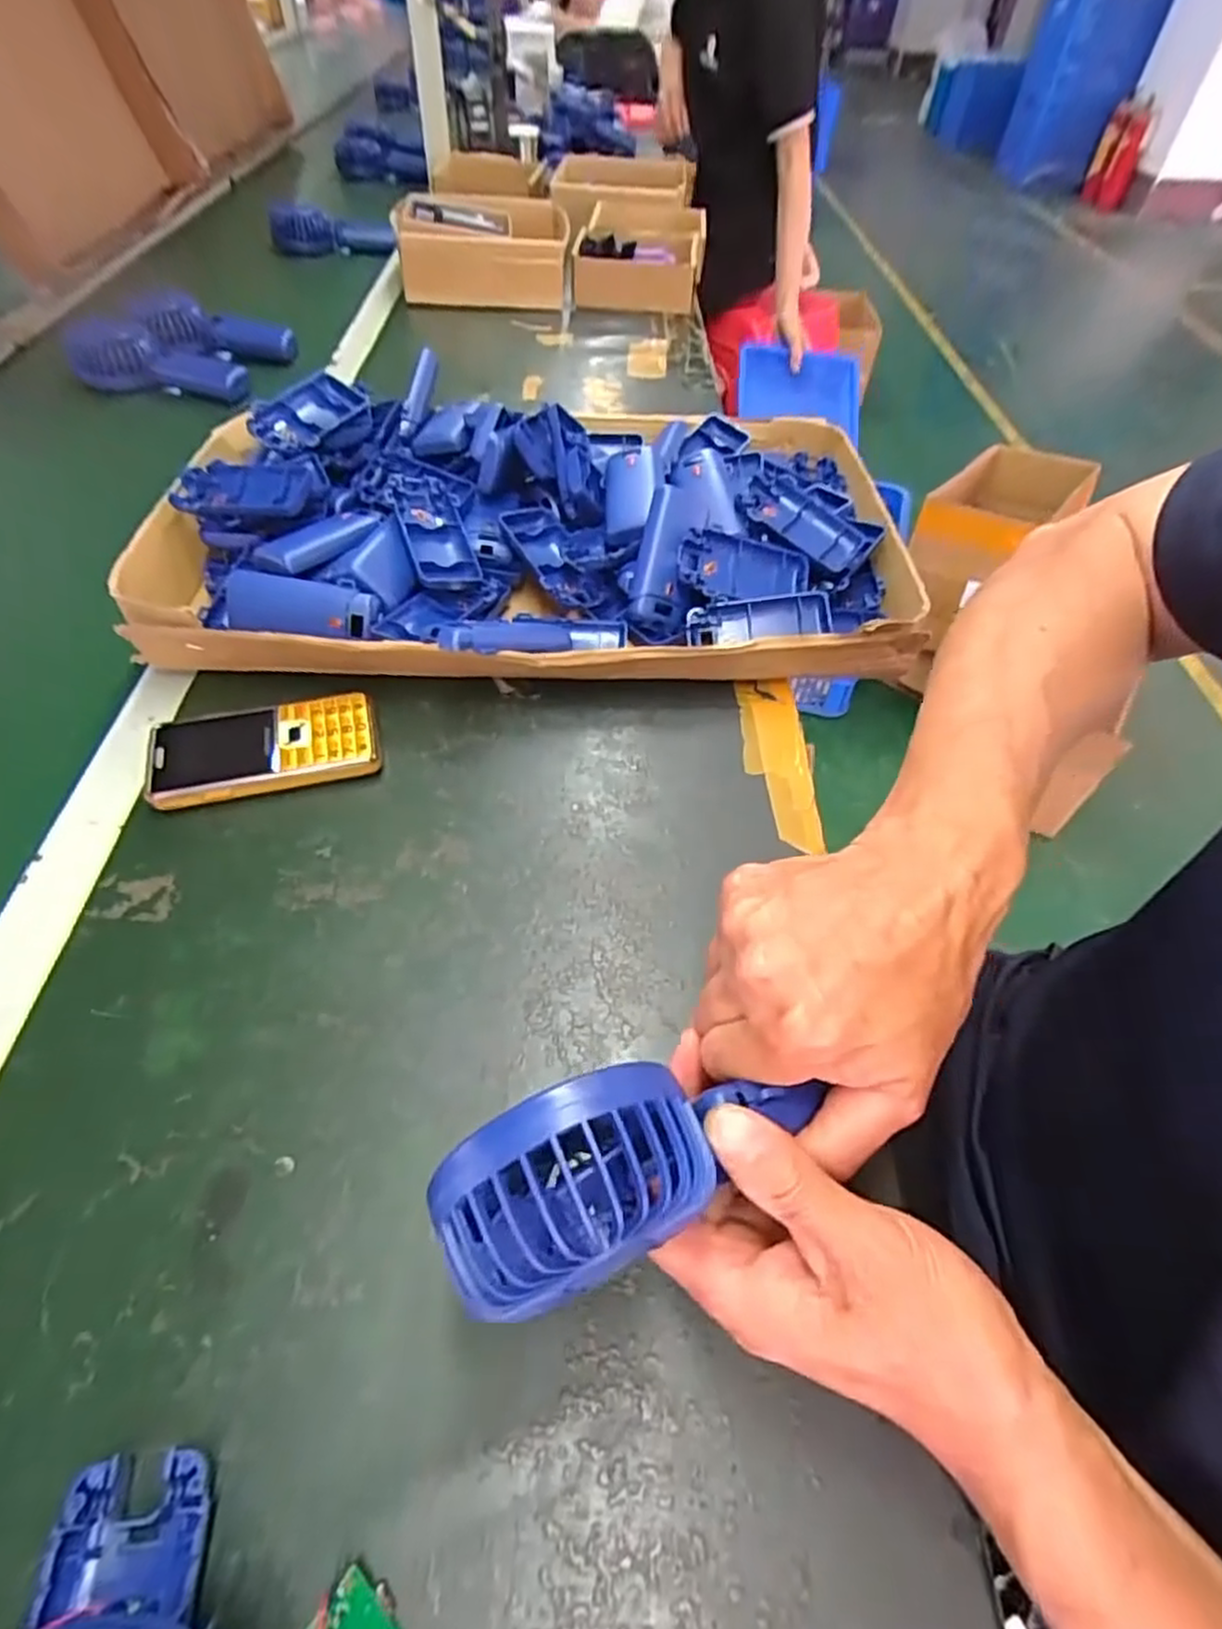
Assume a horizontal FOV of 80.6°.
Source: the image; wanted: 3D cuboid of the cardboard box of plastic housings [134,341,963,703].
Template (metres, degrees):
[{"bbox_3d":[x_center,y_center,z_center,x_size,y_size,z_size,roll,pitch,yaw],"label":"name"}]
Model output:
[{"bbox_3d":[-0.058,-0.219,0.529,0.513,0.078,0.312,0,52,-3],"label":"cardboard box of plastic housings"}]

